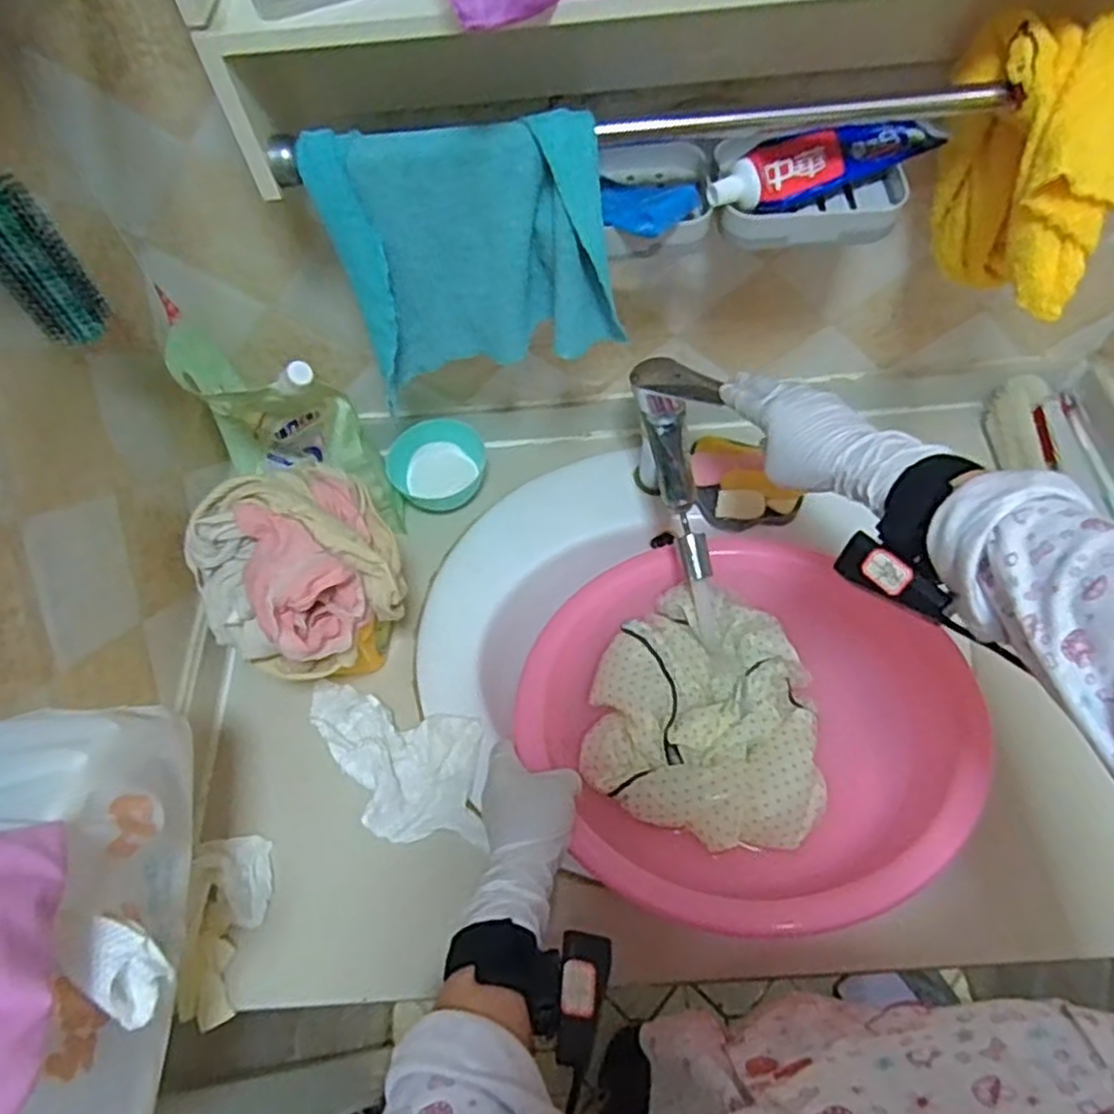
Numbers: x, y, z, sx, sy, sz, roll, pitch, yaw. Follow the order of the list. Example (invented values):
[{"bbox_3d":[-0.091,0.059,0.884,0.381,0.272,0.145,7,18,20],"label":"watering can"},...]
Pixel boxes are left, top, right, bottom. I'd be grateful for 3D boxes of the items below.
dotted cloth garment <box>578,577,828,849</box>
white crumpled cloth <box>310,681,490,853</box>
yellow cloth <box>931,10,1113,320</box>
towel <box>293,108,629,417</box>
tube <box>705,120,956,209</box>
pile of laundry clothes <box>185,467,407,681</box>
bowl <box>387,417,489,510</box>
[{"bbox_3d":[0.122,0.125,0.631,0.181,0.059,0.212,3,60,6],"label":"dotted cloth garment"},{"bbox_3d":[-0.145,0.179,0.654,0.182,0.020,0.110,12,61,11],"label":"white crumpled cloth"},{"bbox_3d":[0.327,-0.245,0.500,0.094,0.167,0.166,-11,59,-2],"label":"yellow cloth"},{"bbox_3d":[-0.059,-0.204,0.545,0.197,0.187,0.046,-2,59,3],"label":"towel"},{"bbox_3d":[0.190,-0.279,0.529,0.181,0.033,0.040,-19,60,-7],"label":"tube"},{"bbox_3d":[-0.205,0.005,0.600,0.145,0.100,0.155,-2,59,3],"label":"pile of laundry clothes"},{"bbox_3d":[-0.127,-0.097,0.812,0.100,0.044,0.093,-2,59,3],"label":"bowl"}]

